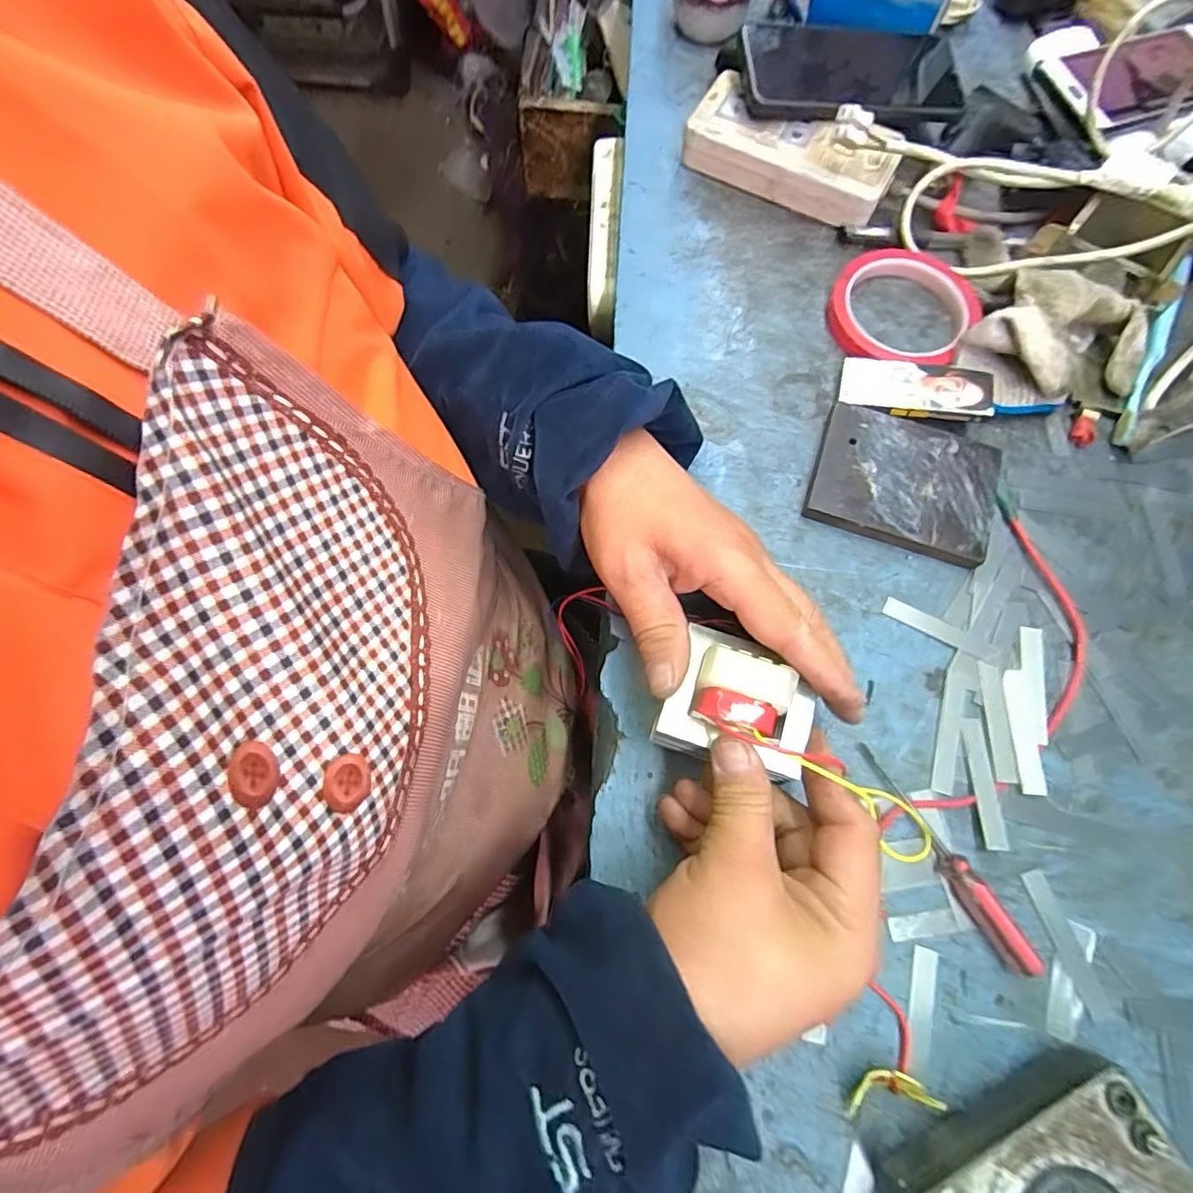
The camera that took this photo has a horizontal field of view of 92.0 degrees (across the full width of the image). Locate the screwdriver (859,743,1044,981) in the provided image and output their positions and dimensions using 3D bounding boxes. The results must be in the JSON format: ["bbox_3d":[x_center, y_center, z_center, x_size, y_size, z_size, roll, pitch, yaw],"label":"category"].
[{"bbox_3d":[0.174,0.129,0.287,0.012,0.014,0.120,-29,74,-9],"label":"screwdriver"}]

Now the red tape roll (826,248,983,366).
[{"bbox_3d":[0.207,-0.196,0.390,0.090,0.015,0.107,35,75,11],"label":"red tape roll"}]

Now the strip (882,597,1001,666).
[{"bbox_3d":[0.197,0.019,0.329,0.066,0.004,0.013,28,74,9],"label":"strip"}]

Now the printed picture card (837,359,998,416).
[{"bbox_3d":[0.201,-0.132,0.364,0.087,0.005,0.035,12,72,16],"label":"printed picture card"}]

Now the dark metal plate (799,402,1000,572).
[{"bbox_3d":[0.189,-0.070,0.354,0.106,0.014,0.080,19,73,7],"label":"dark metal plate"}]

